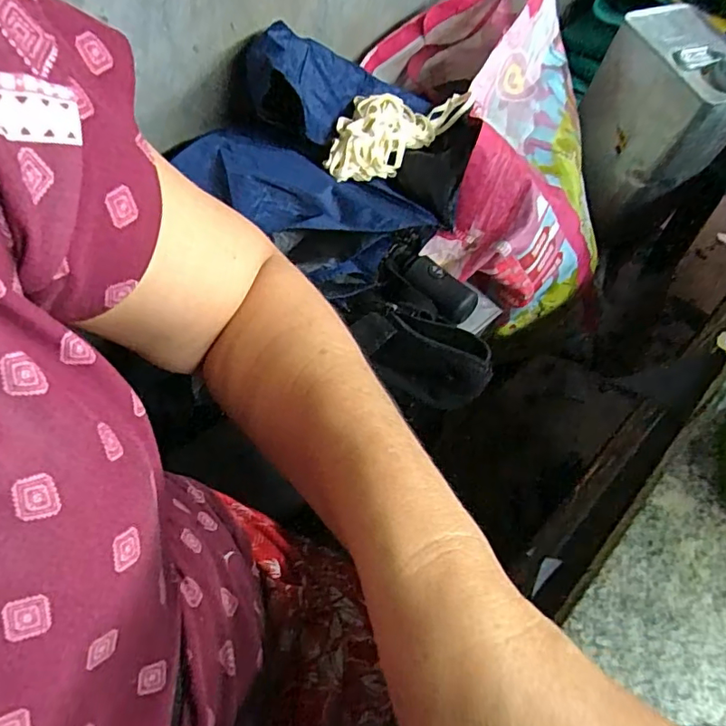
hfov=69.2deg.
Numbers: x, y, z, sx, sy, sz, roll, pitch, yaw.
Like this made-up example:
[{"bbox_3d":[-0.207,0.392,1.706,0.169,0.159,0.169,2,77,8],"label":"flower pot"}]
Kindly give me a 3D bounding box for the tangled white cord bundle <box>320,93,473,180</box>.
[{"bbox_3d":[0.028,-0.226,0.499,0.070,0.027,0.165,42,70,16],"label":"tangled white cord bundle"}]

